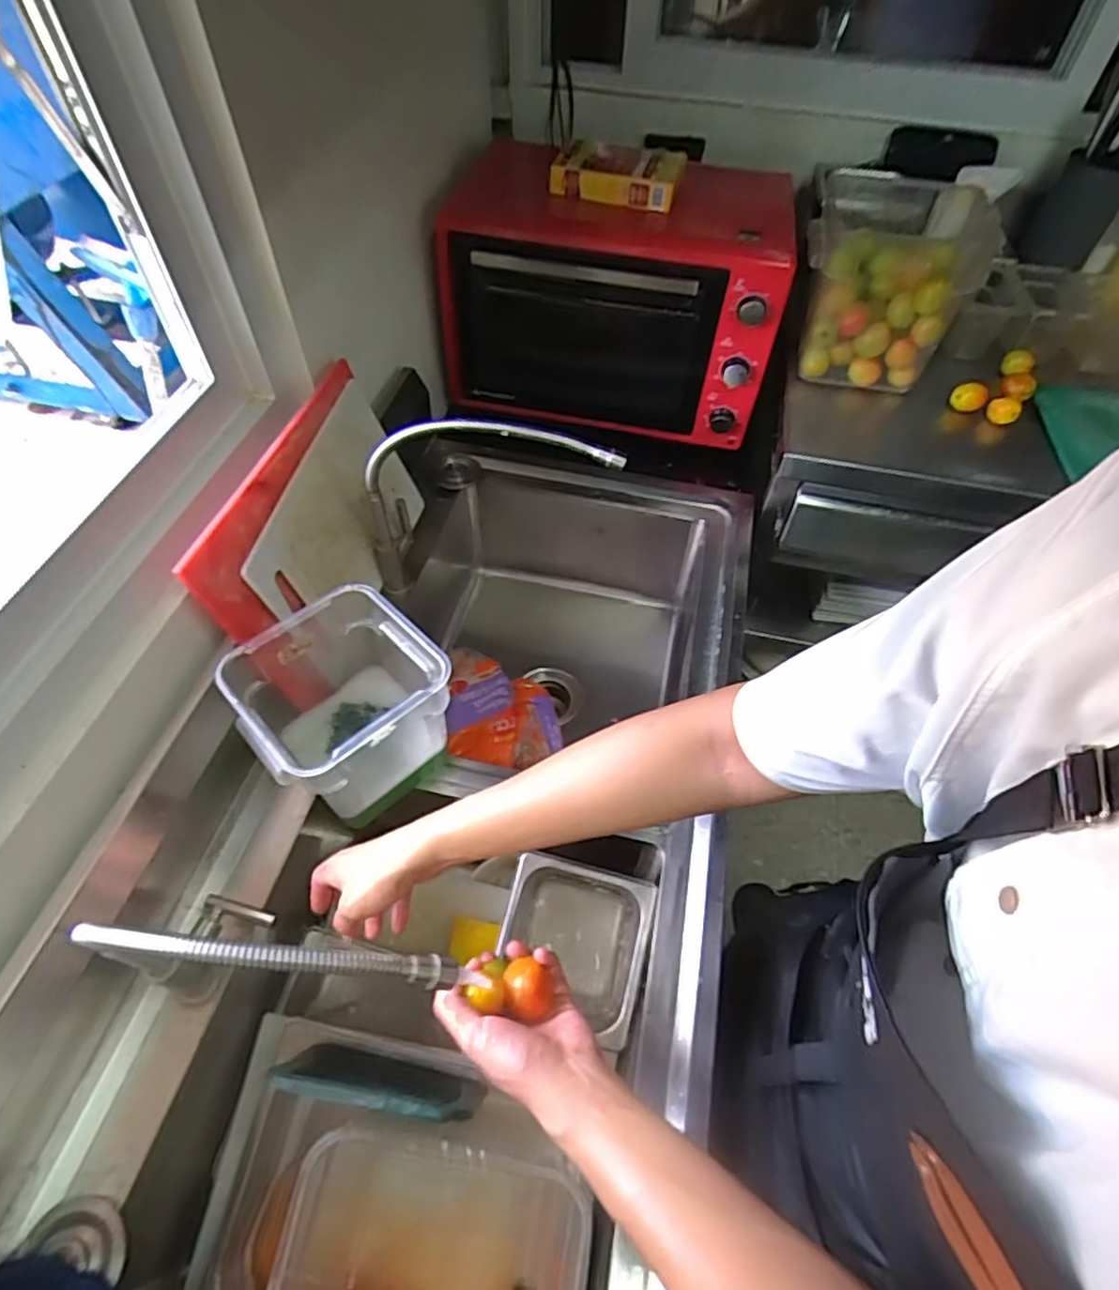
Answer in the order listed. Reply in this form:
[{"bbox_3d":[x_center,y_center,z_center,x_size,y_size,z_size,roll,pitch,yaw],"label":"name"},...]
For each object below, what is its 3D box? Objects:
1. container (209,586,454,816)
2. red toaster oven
[{"bbox_3d":[-0.238,0.065,0.724,0.189,0.168,0.204,-37,63,-25],"label":"container"},{"bbox_3d":[0.098,-0.662,1.227,0.597,0.331,0.426,11,54,6],"label":"red toaster oven"}]

